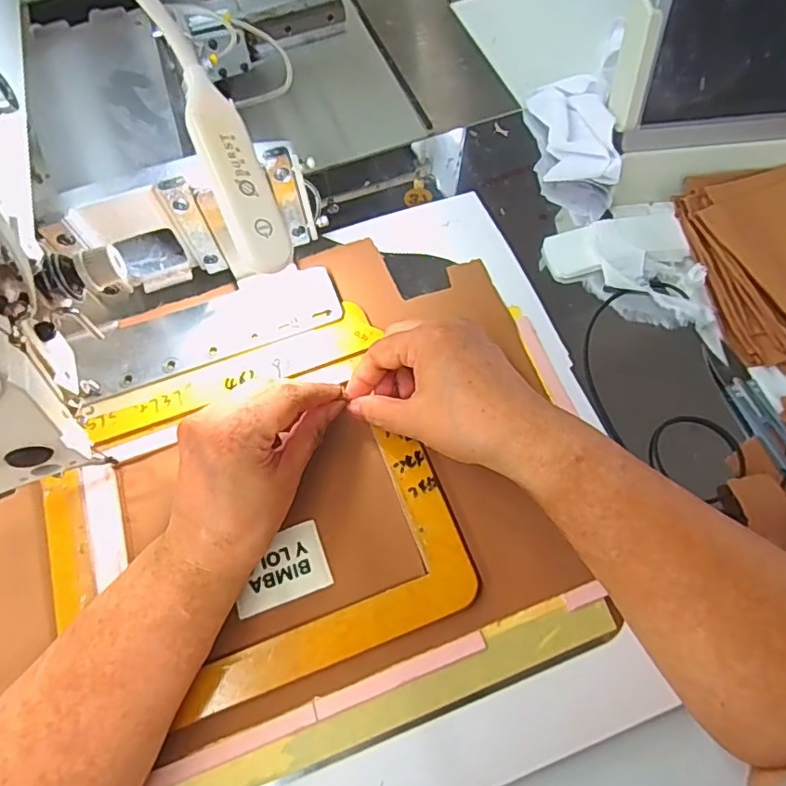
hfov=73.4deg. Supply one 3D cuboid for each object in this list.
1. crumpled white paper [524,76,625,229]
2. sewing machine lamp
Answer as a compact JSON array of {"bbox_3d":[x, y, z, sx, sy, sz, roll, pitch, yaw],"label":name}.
[{"bbox_3d":[0.154,-0.214,0.455,0.054,0.072,0.113,-4,67,-1],"label":"crumpled white paper"},{"bbox_3d":[-0.079,-0.112,0.264,0.027,0.012,0.103,-22,95,-8],"label":"sewing machine lamp"}]

